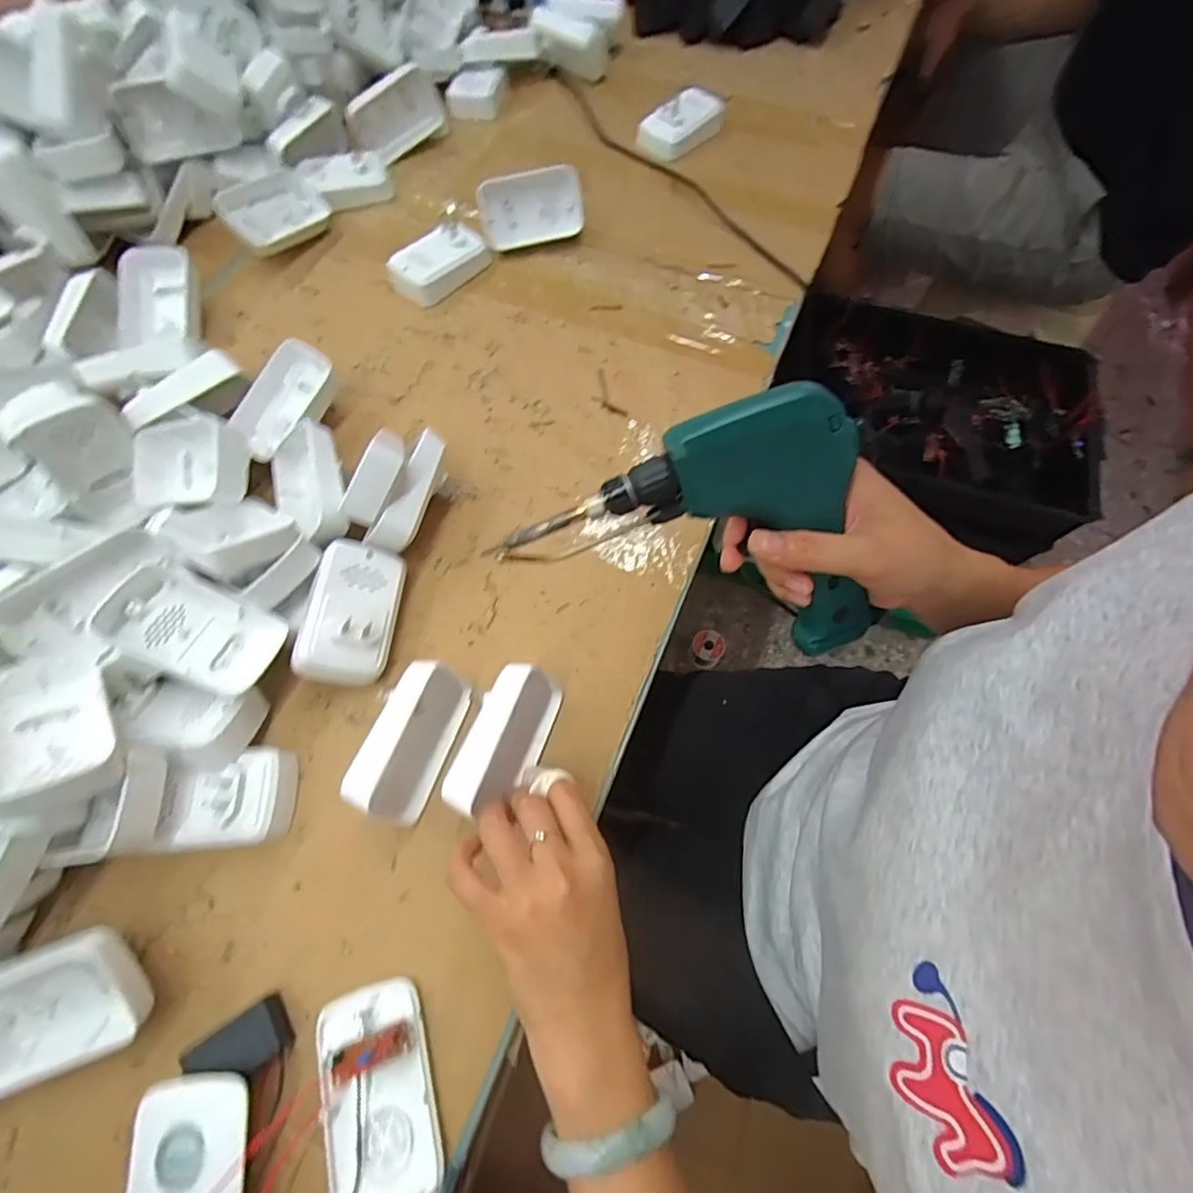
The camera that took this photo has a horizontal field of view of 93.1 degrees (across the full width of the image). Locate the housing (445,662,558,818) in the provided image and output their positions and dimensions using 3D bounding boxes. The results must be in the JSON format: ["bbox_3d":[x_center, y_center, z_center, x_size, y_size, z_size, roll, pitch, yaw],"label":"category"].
[{"bbox_3d":[-0.051,0.090,0.350,0.046,0.046,0.094,22,69,7],"label":"housing"}]

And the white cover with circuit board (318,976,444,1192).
[{"bbox_3d":[-0.117,0.264,0.300,0.055,0.023,0.097,-15,67,-7],"label":"white cover with circuit board"}]

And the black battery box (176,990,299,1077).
[{"bbox_3d":[-0.194,0.243,0.303,0.051,0.018,0.029,-29,69,-13],"label":"black battery box"}]

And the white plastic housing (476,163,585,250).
[{"bbox_3d":[-0.063,-0.380,0.554,0.094,0.060,0.023,-4,34,1],"label":"white plastic housing"}]

